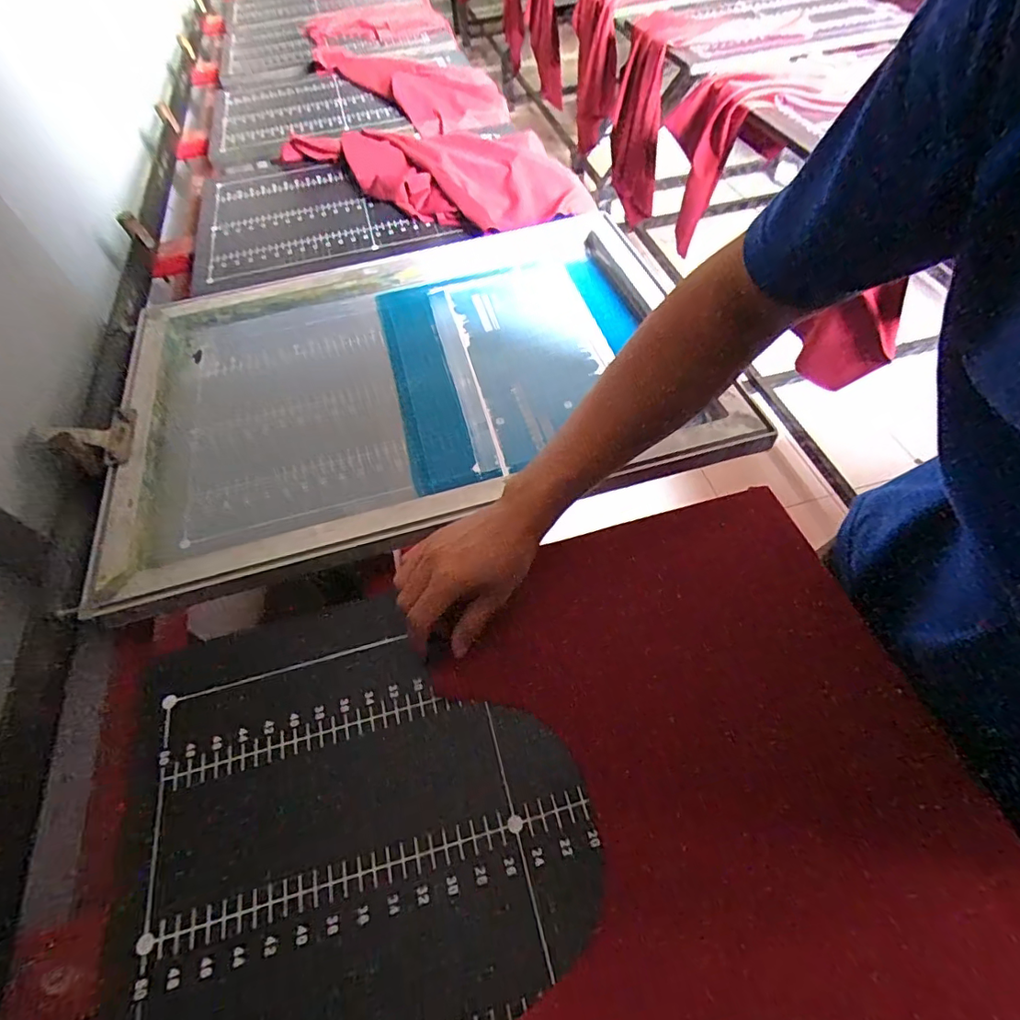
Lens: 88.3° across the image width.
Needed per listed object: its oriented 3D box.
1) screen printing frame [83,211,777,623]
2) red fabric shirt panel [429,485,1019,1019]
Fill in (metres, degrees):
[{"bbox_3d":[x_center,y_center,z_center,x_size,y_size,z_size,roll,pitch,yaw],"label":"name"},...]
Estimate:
[{"bbox_3d":[-0.111,-0.174,0.632,0.669,0.033,0.497,-14,56,-5],"label":"screen printing frame"},{"bbox_3d":[0.134,0.170,0.380,0.325,0.052,0.387,-13,55,-6],"label":"red fabric shirt panel"}]

